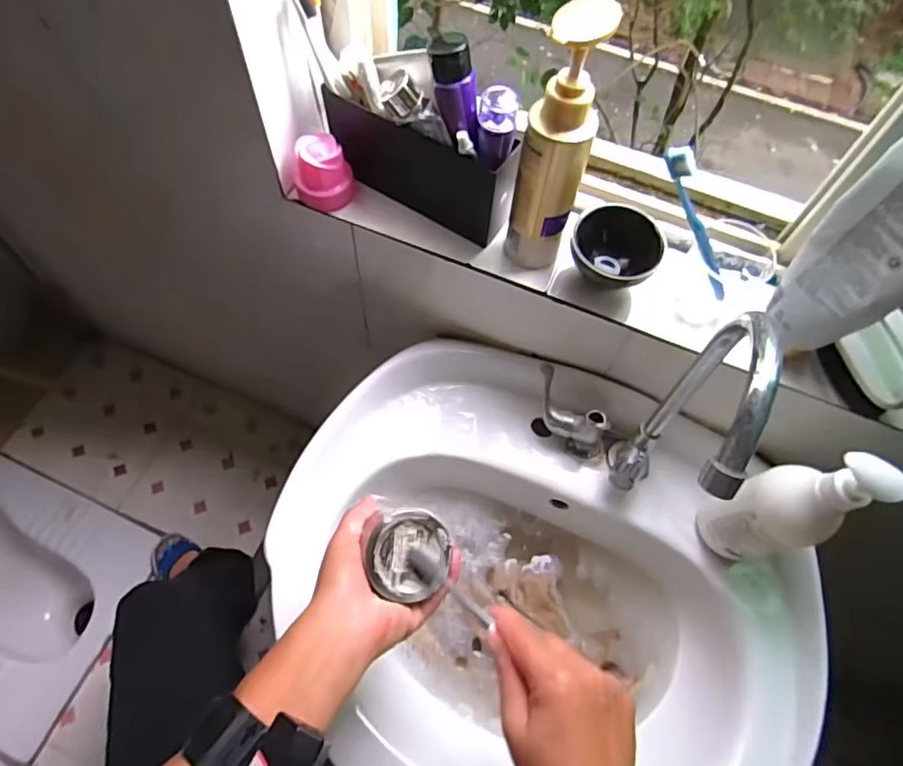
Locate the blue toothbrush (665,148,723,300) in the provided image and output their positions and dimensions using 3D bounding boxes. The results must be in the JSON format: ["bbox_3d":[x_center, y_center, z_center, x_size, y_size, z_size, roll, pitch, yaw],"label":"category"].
[{"bbox_3d":[0.207,-0.125,0.464,0.017,0.181,0.024,-11,59,30],"label":"blue toothbrush"}]

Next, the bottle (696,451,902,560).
[{"bbox_3d":[0.291,0.112,0.500,0.050,0.213,0.068,-17,66,-11],"label":"bottle"}]

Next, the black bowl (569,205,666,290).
[{"bbox_3d":[0.151,-0.122,0.532,0.081,0.043,0.081,1,64,-3],"label":"black bowl"}]

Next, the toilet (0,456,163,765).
[{"bbox_3d":[-0.877,0.417,1.133,0.505,0.183,0.406,22,65,8],"label":"toilet"}]

